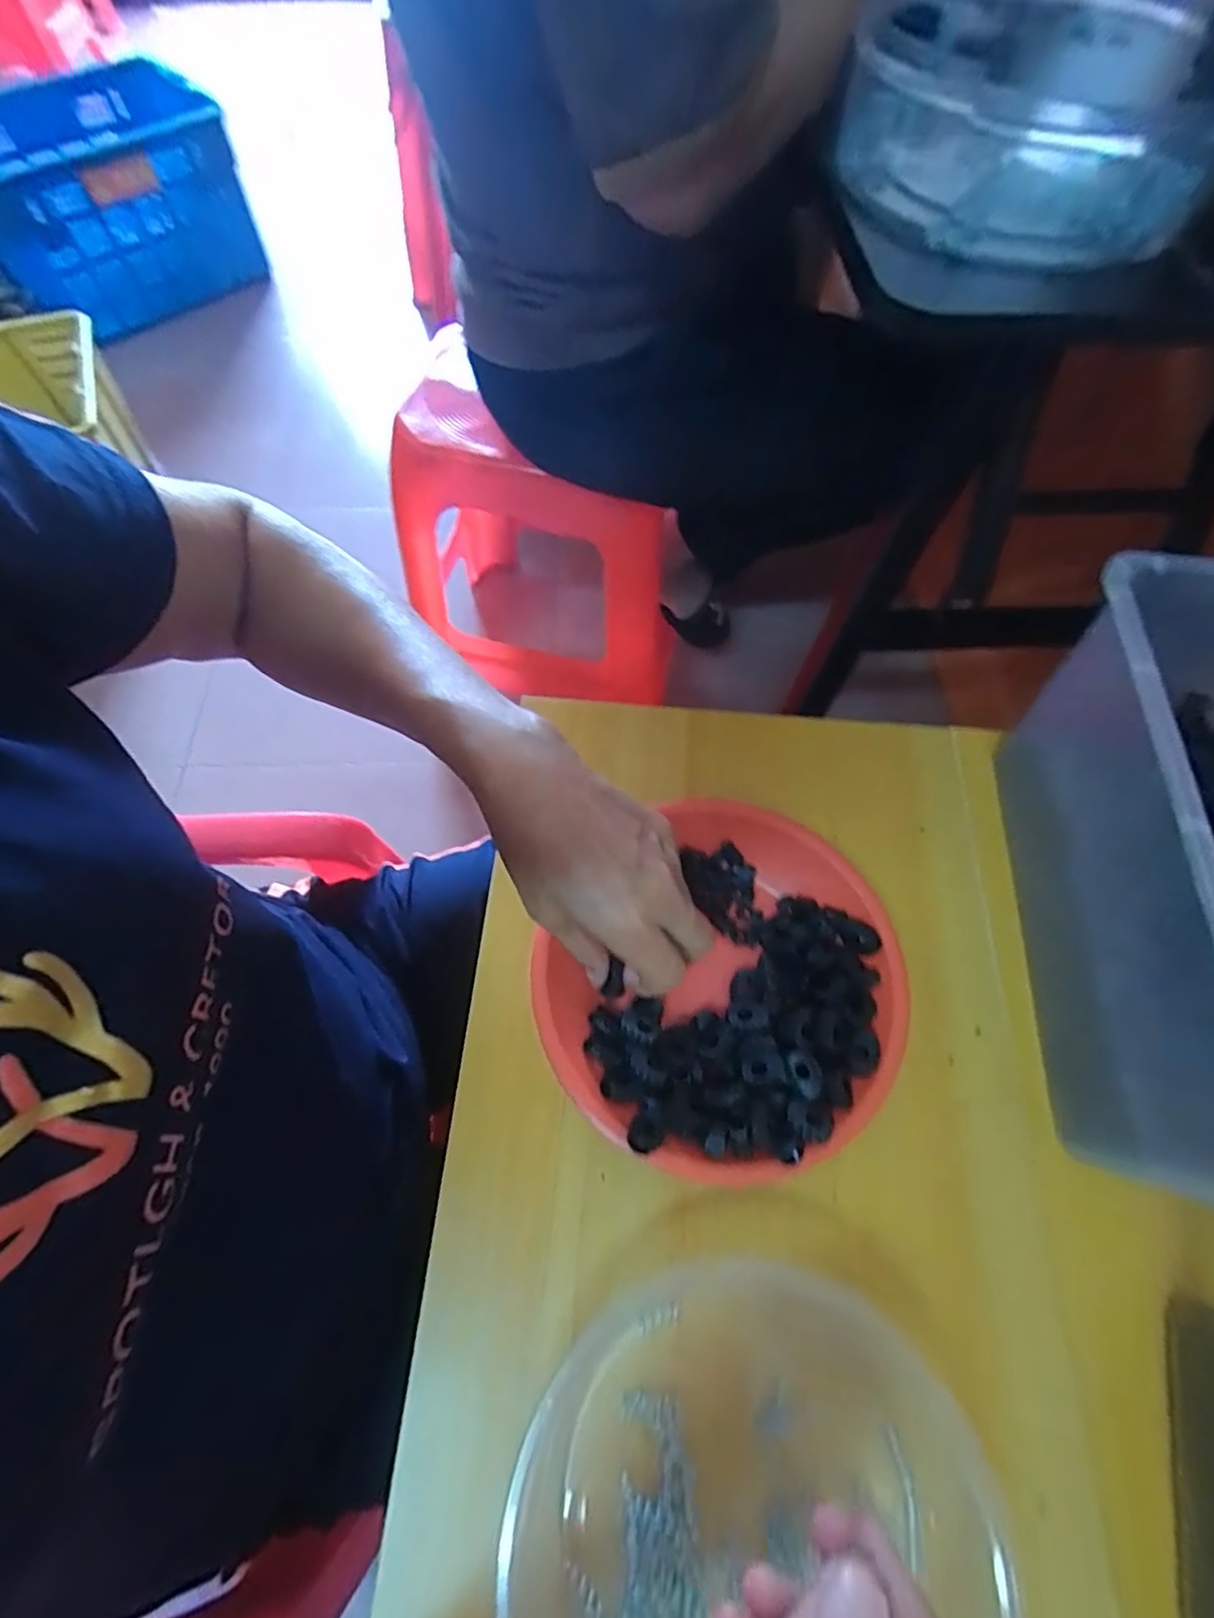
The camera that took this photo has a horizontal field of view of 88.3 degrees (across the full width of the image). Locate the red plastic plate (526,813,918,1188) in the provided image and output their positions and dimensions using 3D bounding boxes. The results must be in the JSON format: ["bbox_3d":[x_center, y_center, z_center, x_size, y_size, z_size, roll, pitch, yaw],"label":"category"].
[{"bbox_3d":[0.068,0.096,0.340,0.191,0.031,0.171,-39,71,-18],"label":"red plastic plate"}]

